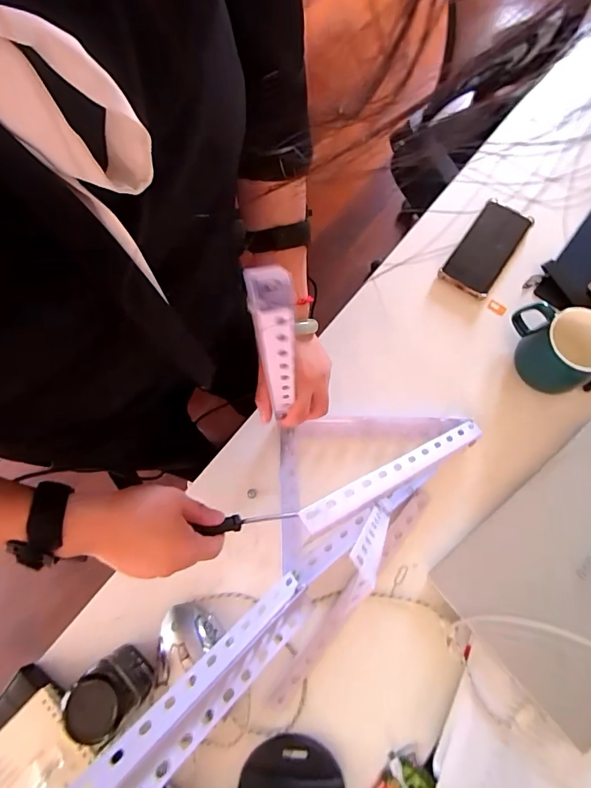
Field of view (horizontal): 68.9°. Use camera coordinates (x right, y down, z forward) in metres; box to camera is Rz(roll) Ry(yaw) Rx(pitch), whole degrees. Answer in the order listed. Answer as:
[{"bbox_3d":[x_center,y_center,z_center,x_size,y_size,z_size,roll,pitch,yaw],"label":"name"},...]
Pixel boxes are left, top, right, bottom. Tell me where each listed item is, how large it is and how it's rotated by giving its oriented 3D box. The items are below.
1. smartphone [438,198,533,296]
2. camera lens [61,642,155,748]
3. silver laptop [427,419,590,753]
[{"bbox_3d":[0.287,-0.221,0.649,0.077,0.019,0.172,33,76,11],"label":"smartphone"},{"bbox_3d":[-0.190,0.309,0.444,0.057,0.075,0.059,0,72,1],"label":"camera lens"},{"bbox_3d":[0.341,0.196,0.500,0.306,0.016,0.213,-40,66,-7],"label":"silver laptop"}]

